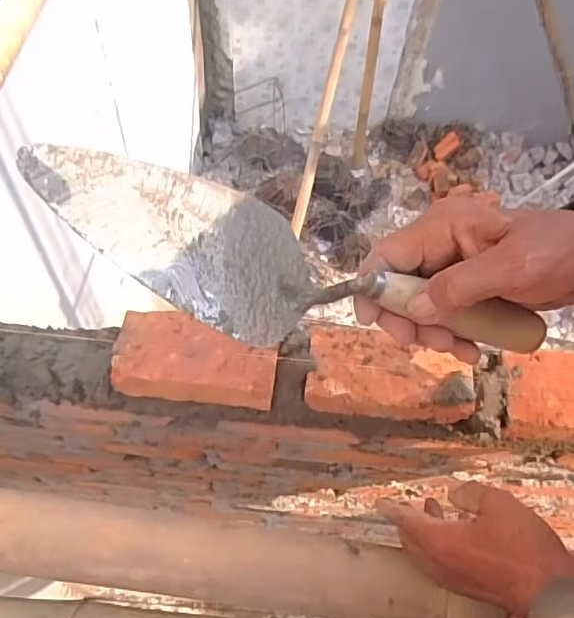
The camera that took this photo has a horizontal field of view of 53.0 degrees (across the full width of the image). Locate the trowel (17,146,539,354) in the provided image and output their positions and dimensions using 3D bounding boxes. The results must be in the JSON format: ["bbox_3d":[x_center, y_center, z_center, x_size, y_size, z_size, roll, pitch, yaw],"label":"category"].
[{"bbox_3d":[0.009,-0.021,0.342,0.307,0.048,0.088,18,56,-16],"label":"trowel"}]

